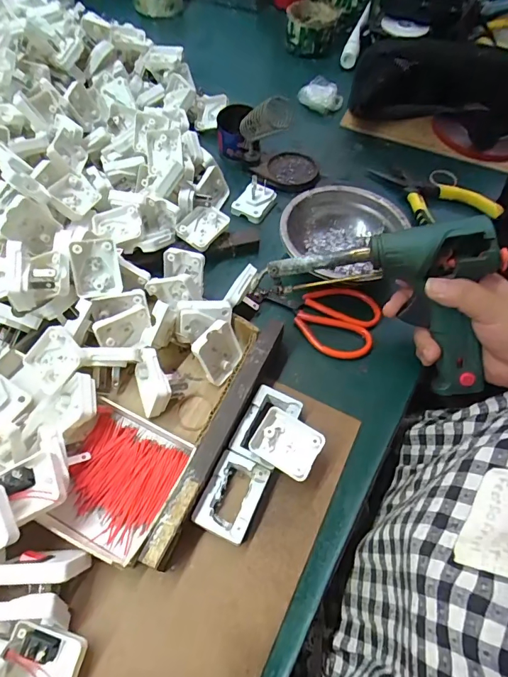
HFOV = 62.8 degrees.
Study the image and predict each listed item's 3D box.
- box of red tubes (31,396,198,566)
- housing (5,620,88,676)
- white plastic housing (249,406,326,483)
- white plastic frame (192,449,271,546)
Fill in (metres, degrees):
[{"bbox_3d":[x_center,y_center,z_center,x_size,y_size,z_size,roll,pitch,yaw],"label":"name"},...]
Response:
[{"bbox_3d":[-0.108,0.104,0.314,0.094,0.020,0.094,24,61,12],"label":"box of red tubes"},{"bbox_3d":[-0.130,0.200,0.255,0.049,0.018,0.039,13,60,6],"label":"housing"},{"bbox_3d":[0.025,0.079,0.315,0.048,0.010,0.039,27,73,18],"label":"white plastic housing"},{"bbox_3d":[-0.016,0.119,0.311,0.039,0.016,0.057,22,61,11],"label":"white plastic frame"}]

